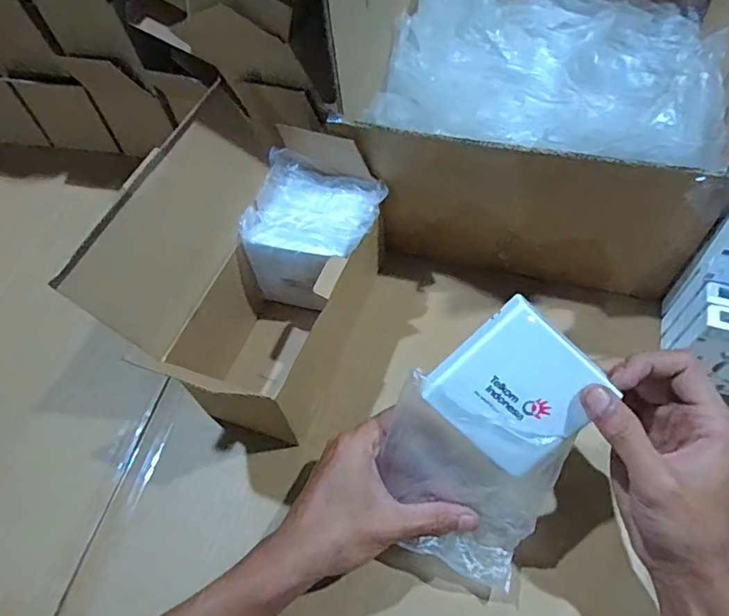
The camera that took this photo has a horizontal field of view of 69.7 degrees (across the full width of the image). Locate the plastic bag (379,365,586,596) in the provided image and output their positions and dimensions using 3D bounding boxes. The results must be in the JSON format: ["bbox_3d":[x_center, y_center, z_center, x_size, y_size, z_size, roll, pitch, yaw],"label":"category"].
[{"bbox_3d":[0.062,0.112,0.342,0.107,0.110,0.019,21,17,12],"label":"plastic bag"}]

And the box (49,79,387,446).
[{"bbox_3d":[-0.080,-0.043,0.440,0.141,0.178,0.250,15,60,14],"label":"box"}]

